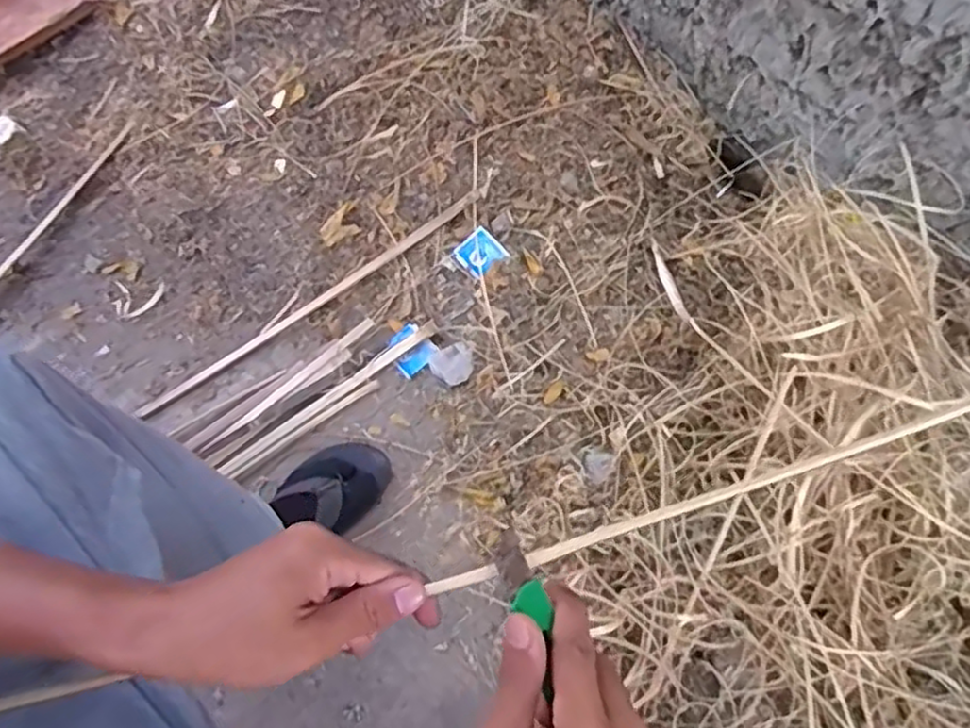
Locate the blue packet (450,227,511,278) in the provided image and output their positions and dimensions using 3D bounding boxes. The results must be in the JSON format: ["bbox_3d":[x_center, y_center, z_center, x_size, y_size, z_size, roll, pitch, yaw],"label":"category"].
[{"bbox_3d":[-0.009,-0.158,0.976,0.061,0.004,0.057,-42,83,1],"label":"blue packet"}]

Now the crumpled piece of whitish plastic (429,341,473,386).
[{"bbox_3d":[-0.045,0.004,0.931,0.056,0.027,0.054,0,65,0],"label":"crumpled piece of whitish plastic"}]

